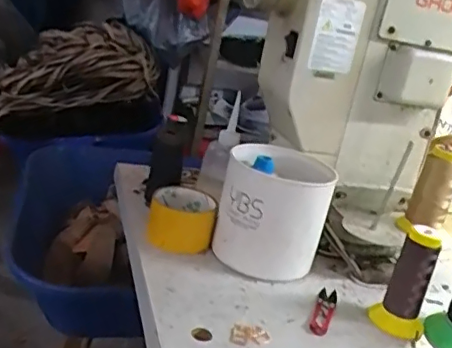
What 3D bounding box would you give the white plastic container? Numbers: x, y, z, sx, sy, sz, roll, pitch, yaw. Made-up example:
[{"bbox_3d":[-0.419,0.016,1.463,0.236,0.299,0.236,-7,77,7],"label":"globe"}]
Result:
[{"bbox_3d":[0.057,0.042,0.719,0.131,0.121,0.138,14,21,6],"label":"white plastic container"}]

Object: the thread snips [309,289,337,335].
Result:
[{"bbox_3d":[0.109,0.152,0.628,0.020,0.012,0.105,17,22,12],"label":"thread snips"}]

